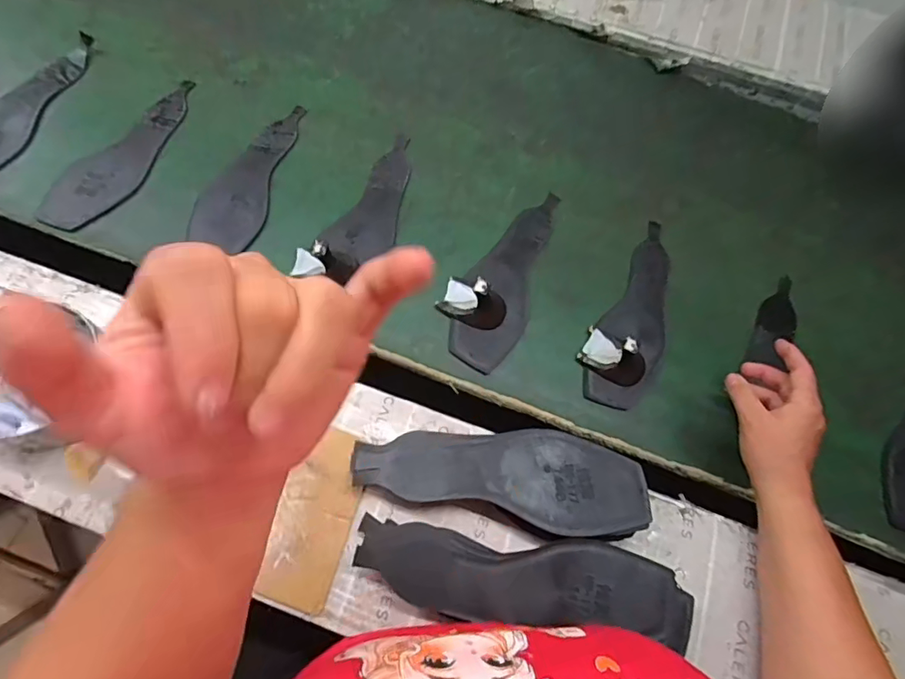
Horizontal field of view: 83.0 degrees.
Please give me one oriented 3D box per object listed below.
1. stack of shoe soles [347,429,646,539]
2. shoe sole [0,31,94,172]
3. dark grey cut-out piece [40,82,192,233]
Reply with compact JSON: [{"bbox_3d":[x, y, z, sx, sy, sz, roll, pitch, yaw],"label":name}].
[{"bbox_3d":[0.039,0.116,0.436,0.240,0.029,0.079,9,67,1],"label":"stack of shoe soles"},{"bbox_3d":[-0.519,-0.285,0.615,0.092,0.005,0.239,17,68,4],"label":"shoe sole"},{"bbox_3d":[-0.372,-0.215,0.595,0.075,0.008,0.232,32,69,10],"label":"dark grey cut-out piece"}]

